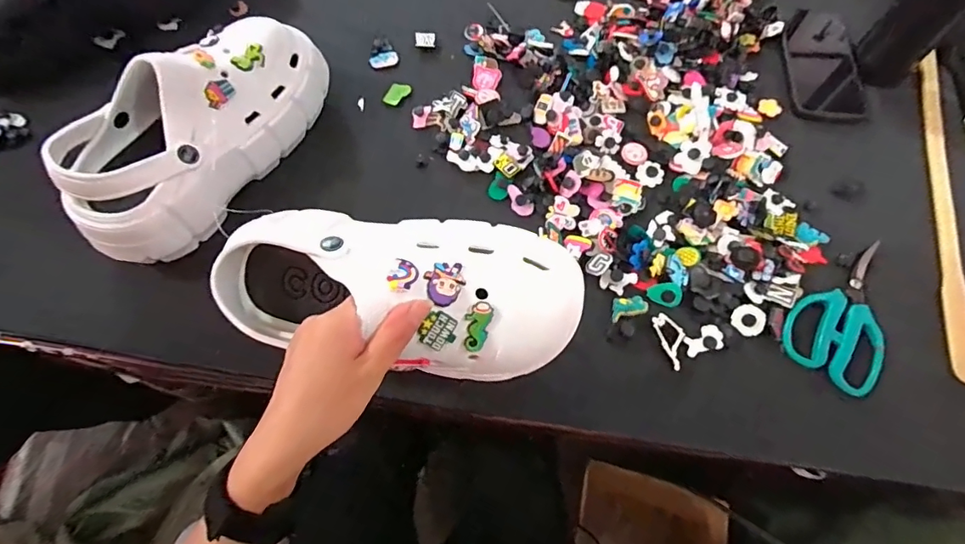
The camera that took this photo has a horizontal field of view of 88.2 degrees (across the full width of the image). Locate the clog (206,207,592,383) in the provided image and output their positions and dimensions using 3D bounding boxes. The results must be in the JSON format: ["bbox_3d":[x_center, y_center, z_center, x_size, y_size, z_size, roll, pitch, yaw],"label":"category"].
[{"bbox_3d":[-0.056,0.004,0.351,0.249,0.083,0.116,7,66,9],"label":"clog"}]

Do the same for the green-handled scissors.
[{"bbox_3d":[0.327,0.032,0.447,0.084,0.006,0.145,30,68,11],"label":"green-handled scissors"}]

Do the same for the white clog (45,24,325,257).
[{"bbox_3d":[-0.258,-0.129,0.461,0.097,0.121,0.263,30,68,11],"label":"white clog"}]

